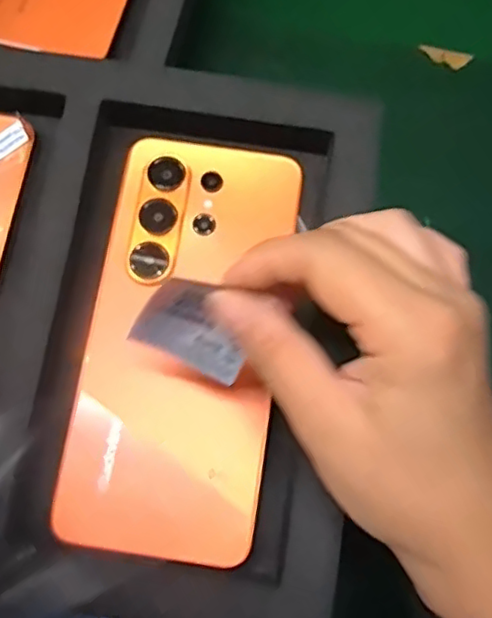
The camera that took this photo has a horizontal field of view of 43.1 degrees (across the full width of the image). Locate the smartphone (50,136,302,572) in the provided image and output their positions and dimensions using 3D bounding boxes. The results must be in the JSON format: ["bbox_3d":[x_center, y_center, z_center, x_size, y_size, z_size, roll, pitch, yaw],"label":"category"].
[{"bbox_3d":[-0.025,0.012,0.254,0.077,0.009,0.170,6,77,1],"label":"smartphone"}]

